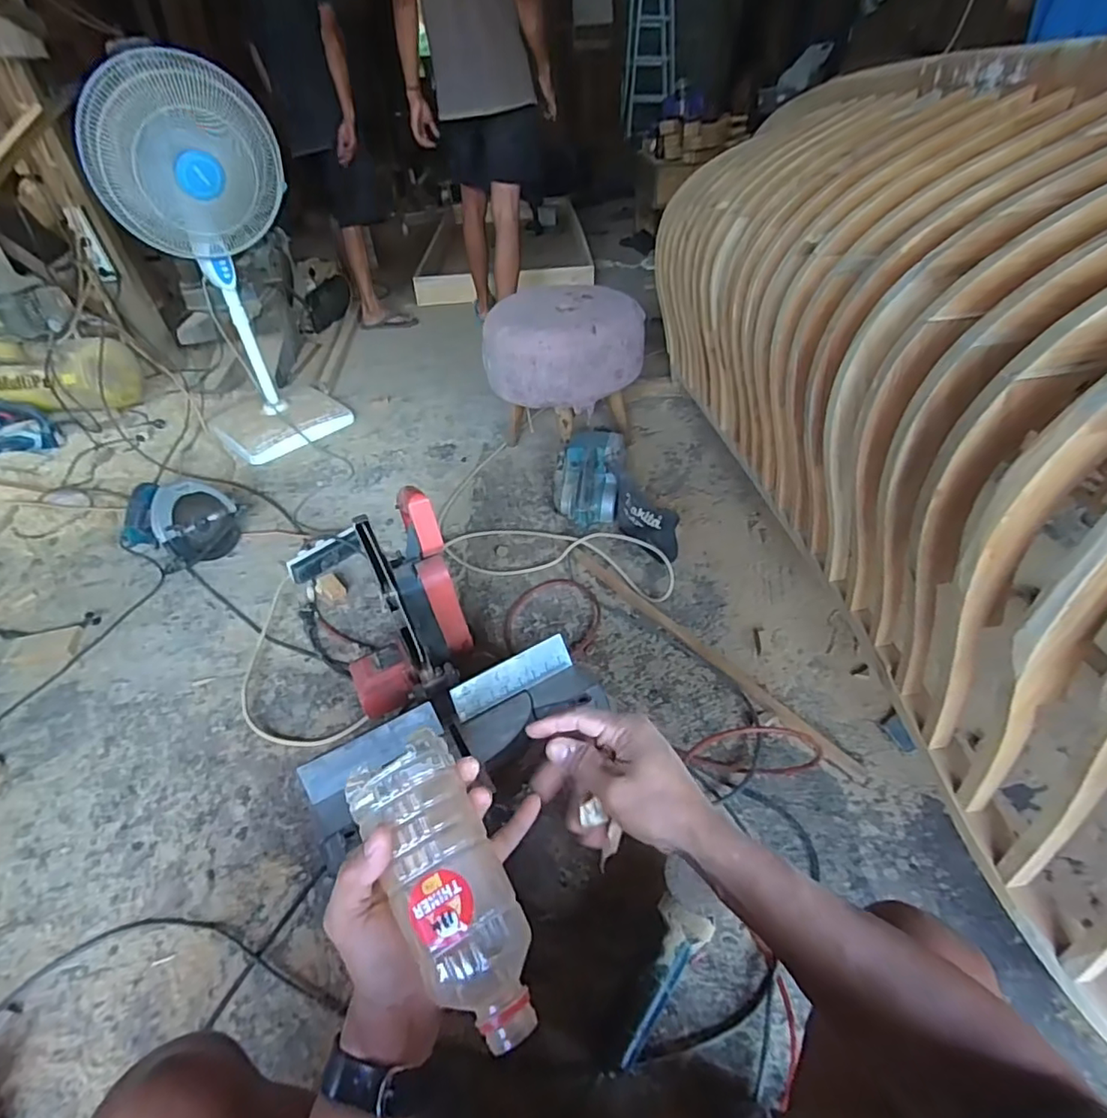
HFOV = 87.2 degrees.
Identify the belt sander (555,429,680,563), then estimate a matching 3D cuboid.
[{"bbox_3d":[0.137,-0.154,1.474,0.216,0.169,0.455,-12,42,-9],"label":"belt sander"}]

